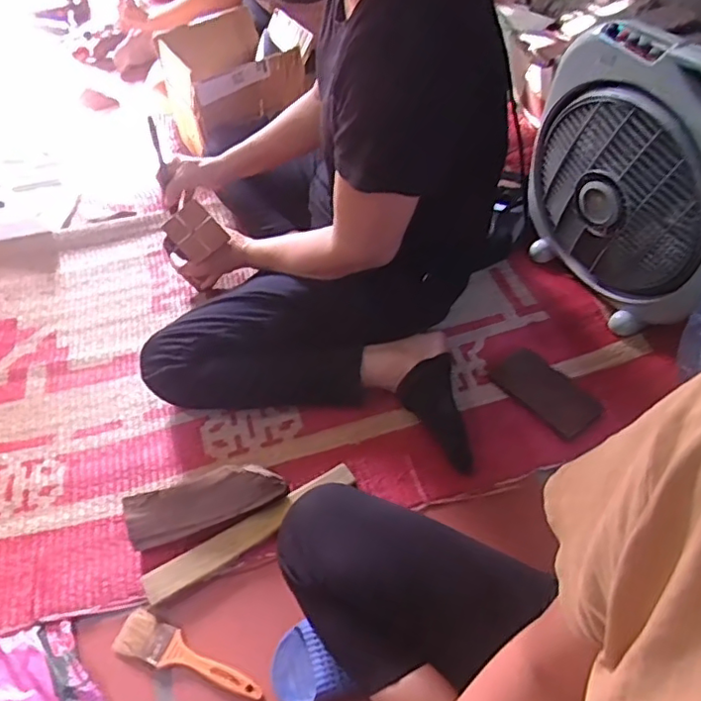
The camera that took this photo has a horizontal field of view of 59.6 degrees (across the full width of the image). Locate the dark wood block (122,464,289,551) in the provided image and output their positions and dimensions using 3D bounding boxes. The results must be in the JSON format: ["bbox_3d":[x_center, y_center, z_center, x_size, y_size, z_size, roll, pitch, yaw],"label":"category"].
[{"bbox_3d":[-0.182,0.188,0.768,0.201,0.053,0.058,-14,52,-8],"label":"dark wood block"}]

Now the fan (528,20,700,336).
[{"bbox_3d":[0.404,-0.231,0.894,0.122,0.380,0.336,-21,53,-14],"label":"fan"}]

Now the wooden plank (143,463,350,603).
[{"bbox_3d":[-0.119,0.228,0.769,0.279,0.030,0.034,-29,55,-18],"label":"wooden plank"}]

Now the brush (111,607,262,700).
[{"bbox_3d":[-0.184,0.349,0.698,0.181,0.016,0.046,16,54,15],"label":"brush"}]

